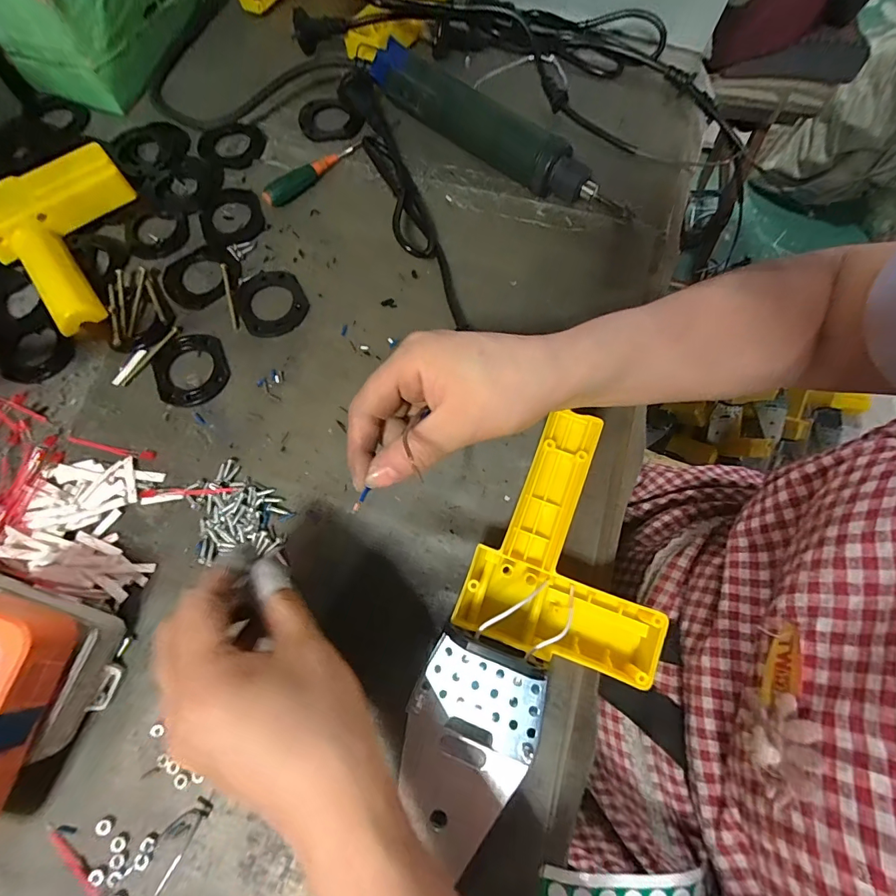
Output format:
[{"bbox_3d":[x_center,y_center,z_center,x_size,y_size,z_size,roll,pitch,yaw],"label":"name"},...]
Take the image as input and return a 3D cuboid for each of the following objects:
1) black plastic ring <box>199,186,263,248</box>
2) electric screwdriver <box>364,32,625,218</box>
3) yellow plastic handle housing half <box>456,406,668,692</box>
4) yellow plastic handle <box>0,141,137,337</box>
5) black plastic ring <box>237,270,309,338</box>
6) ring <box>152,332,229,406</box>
[{"bbox_3d":[-0.184,-0.198,0.368,0.052,0.004,0.061,-10,73,-4],"label":"black plastic ring"},{"bbox_3d":[0.039,-0.271,0.376,0.250,0.039,0.034,37,76,10],"label":"electric screwdriver"},{"bbox_3d":[0.081,0.058,0.268,0.112,0.040,0.141,20,73,6],"label":"yellow plastic handle housing half"},{"bbox_3d":[-0.287,-0.162,0.340,0.109,0.036,0.133,-37,76,-11],"label":"yellow plastic handle"},{"bbox_3d":[-0.140,-0.116,0.343,0.051,0.004,0.060,-27,75,-9],"label":"black plastic ring"},{"bbox_3d":[-0.192,-0.060,0.324,0.051,0.004,0.059,-22,74,-7],"label":"ring"}]

